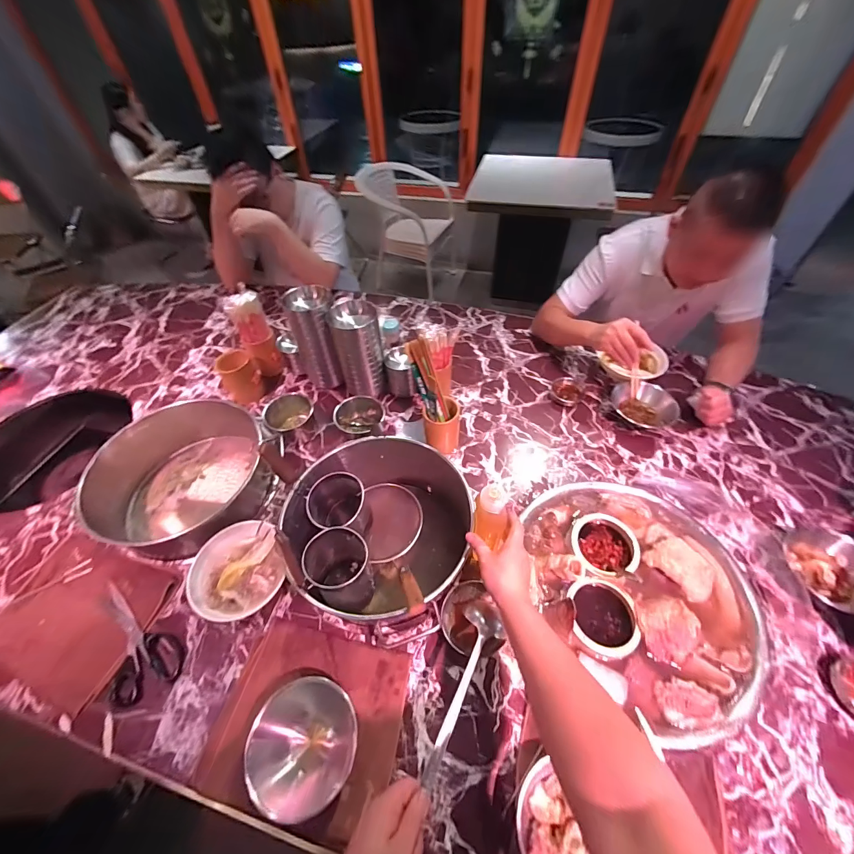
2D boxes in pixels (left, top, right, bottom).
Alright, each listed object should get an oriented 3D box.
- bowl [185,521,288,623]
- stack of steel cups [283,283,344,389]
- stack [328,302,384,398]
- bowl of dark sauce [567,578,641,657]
[{"bbox_3d":[-0.351,0.266,0.690,0.156,0.071,0.171,-16,52,-13],"label":"bowl"},{"bbox_3d":[-0.287,-0.221,0.958,0.110,0.269,0.095,-9,51,-7],"label":"stack of steel cups"},{"bbox_3d":[-0.171,-0.187,0.935,0.110,0.255,0.082,-11,51,-9],"label":"stack"},{"bbox_3d":[0.310,0.340,0.655,0.107,0.060,0.116,0,50,0],"label":"bowl of dark sauce"}]

